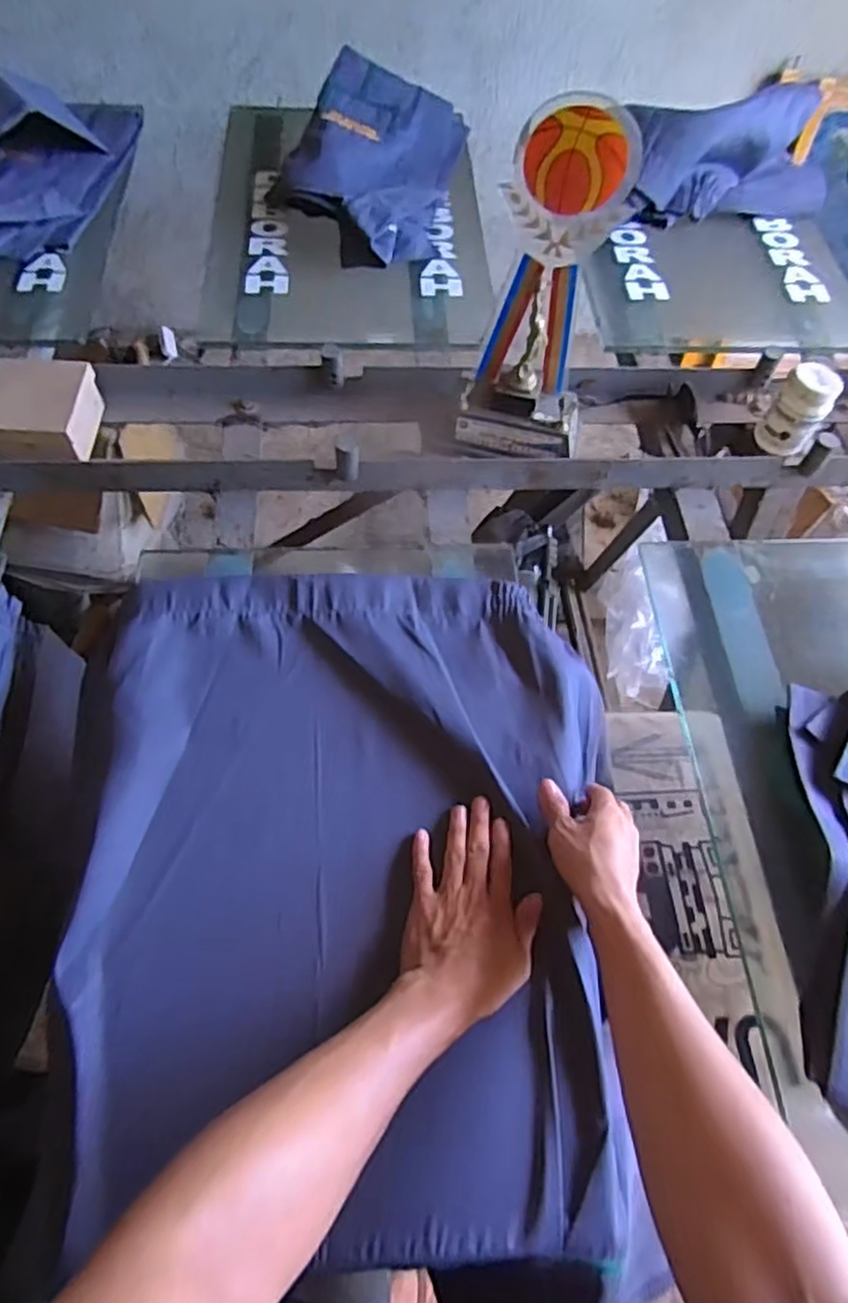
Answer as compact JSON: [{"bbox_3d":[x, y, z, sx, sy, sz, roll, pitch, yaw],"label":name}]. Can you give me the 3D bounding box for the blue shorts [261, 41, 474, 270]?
[{"bbox_3d":[-0.085,-0.767,1.055,0.266,0.081,0.476,9,62,2],"label":"blue shorts"}]

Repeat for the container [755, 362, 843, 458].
[{"bbox_3d":[0.454,-0.287,0.831,0.069,0.103,0.068,35,65,15],"label":"container"}]

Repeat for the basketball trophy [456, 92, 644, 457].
[{"bbox_3d":[0.116,-0.346,0.696,0.135,0.327,0.083,16,62,5],"label":"basketball trophy"}]

